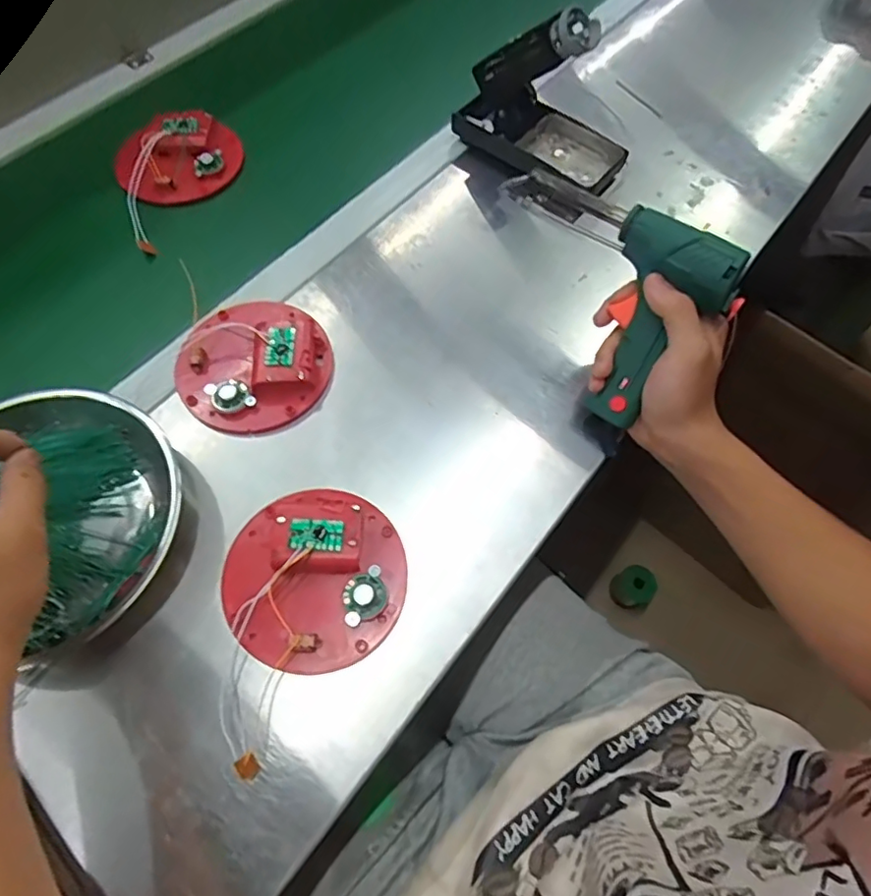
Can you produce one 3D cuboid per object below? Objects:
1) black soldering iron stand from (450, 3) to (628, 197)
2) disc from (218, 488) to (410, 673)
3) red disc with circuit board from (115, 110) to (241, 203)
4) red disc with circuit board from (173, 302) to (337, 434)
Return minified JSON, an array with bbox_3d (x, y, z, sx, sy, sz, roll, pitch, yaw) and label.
[{"bbox_3d":[0.105,-0.332,0.537,0.164,0.123,0.078,38,69,16],"label":"black soldering iron stand"},{"bbox_3d":[-0.081,0.084,0.381,0.119,0.023,0.117,1,64,-1],"label":"disc"},{"bbox_3d":[-0.257,-0.297,0.569,0.118,0.031,0.109,-18,66,-10],"label":"red disc with circuit board"},{"bbox_3d":[-0.146,-0.071,0.457,0.118,0.026,0.118,1,64,-1],"label":"red disc with circuit board"}]

